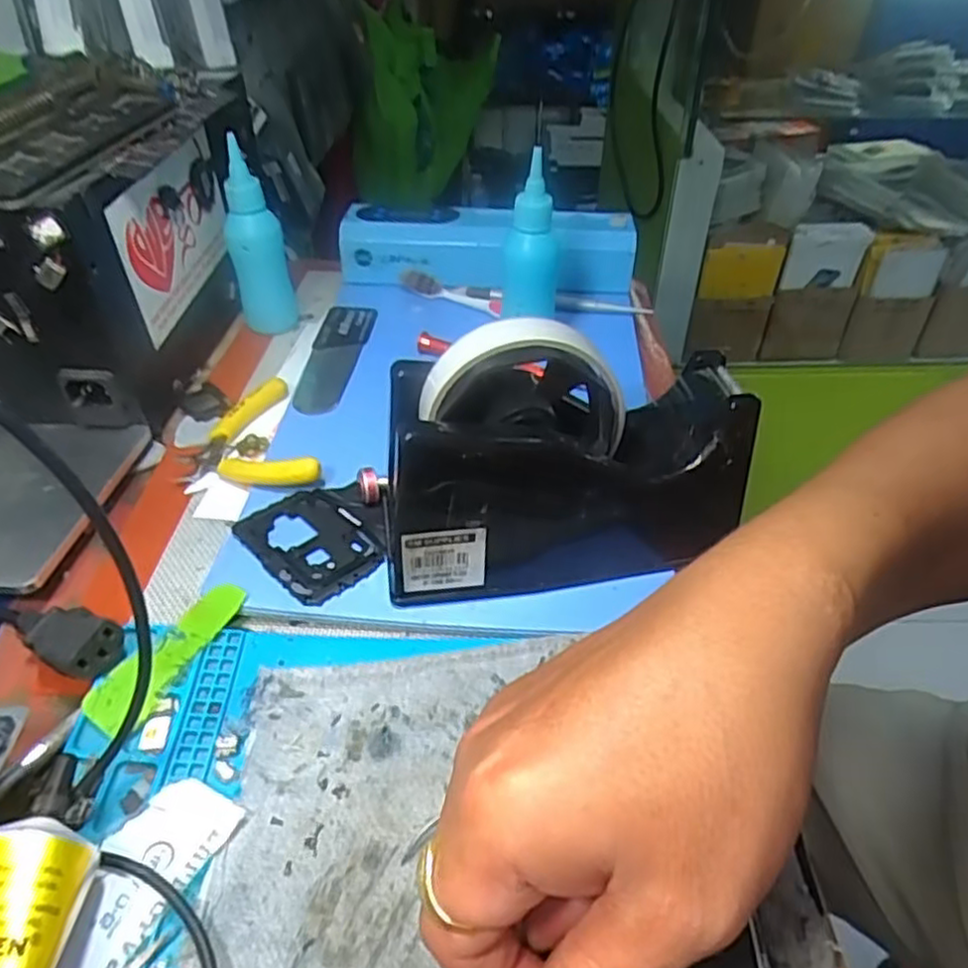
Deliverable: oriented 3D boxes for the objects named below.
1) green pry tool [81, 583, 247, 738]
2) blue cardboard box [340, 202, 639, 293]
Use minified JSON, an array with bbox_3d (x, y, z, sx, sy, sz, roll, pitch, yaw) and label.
[{"bbox_3d":[-0.123,0.067,0.285,0.024,0.004,0.070,27,50,21],"label":"green pry tool"},{"bbox_3d":[0.003,-0.170,0.514,0.209,0.044,0.059,2,42,2],"label":"blue cardboard box"}]

